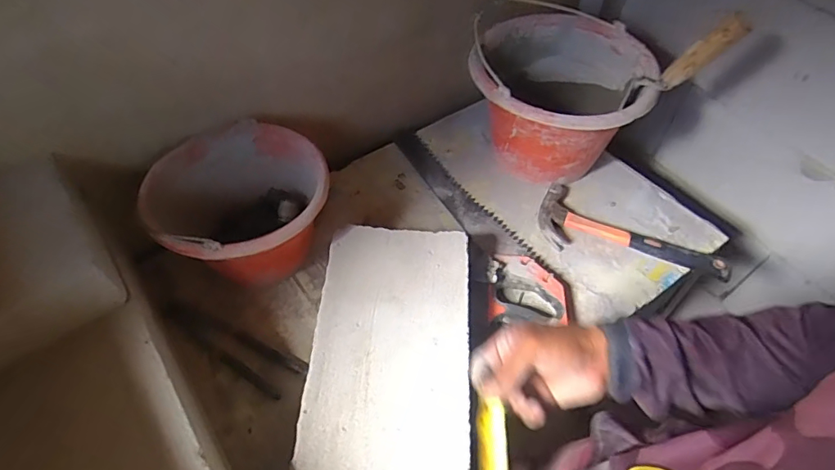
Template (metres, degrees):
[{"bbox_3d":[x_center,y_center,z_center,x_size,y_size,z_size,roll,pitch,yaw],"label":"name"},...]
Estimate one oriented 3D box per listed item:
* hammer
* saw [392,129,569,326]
[{"bbox_3d":[0.333,0.013,0.783,0.296,0.027,0.116,30,59,20],"label":"hammer"},{"bbox_3d":[0.098,-0.040,0.820,0.127,0.042,0.487,-17,55,-12],"label":"saw"}]

